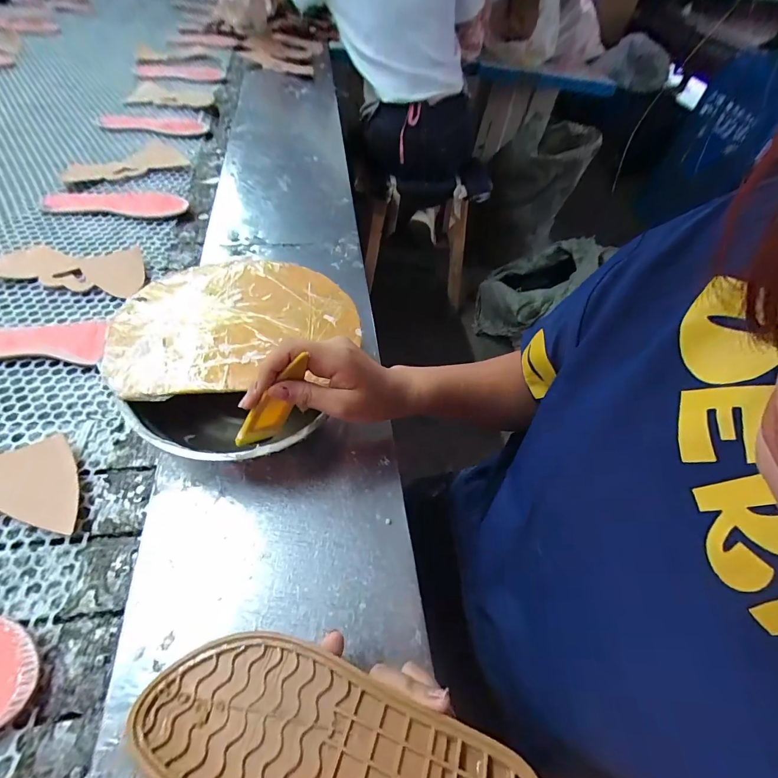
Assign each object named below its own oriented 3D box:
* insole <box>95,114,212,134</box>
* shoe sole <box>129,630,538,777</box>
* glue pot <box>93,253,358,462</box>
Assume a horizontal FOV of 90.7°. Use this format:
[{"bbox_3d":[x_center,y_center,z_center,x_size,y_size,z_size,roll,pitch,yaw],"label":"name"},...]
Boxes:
[{"bbox_3d":[-0.505,-0.580,0.836,0.204,0.010,0.090,0,53,-11],"label":"insole"},{"bbox_3d":[-0.028,0.213,0.229,0.235,0.024,0.080,13,34,6],"label":"shoe sole"},{"bbox_3d":[-0.161,-0.031,0.413,0.225,0.082,0.240,3,54,-5],"label":"glue pot"}]

